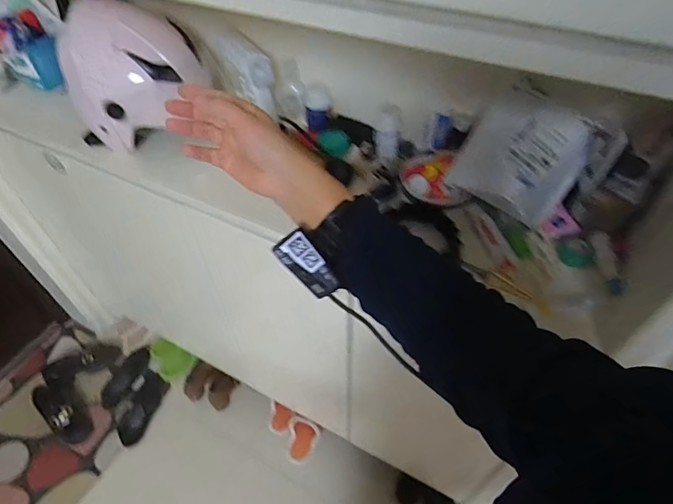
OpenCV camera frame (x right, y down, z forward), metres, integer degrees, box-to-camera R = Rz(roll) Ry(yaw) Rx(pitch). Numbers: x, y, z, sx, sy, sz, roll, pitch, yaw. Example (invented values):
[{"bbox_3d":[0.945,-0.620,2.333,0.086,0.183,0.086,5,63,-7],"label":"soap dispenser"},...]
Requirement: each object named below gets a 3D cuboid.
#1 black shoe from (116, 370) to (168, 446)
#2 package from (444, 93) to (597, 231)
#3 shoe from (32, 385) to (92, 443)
[{"bbox_3d":[-0.667,0.527,1.452,0.098,0.082,0.246,7,50,7],"label":"black shoe"},{"bbox_3d":[0.283,-0.146,0.650,0.167,0.168,0.035,27,21,7],"label":"package"},{"bbox_3d":[-0.925,0.535,1.436,0.262,0.086,0.111,31,56,24],"label":"shoe"}]

